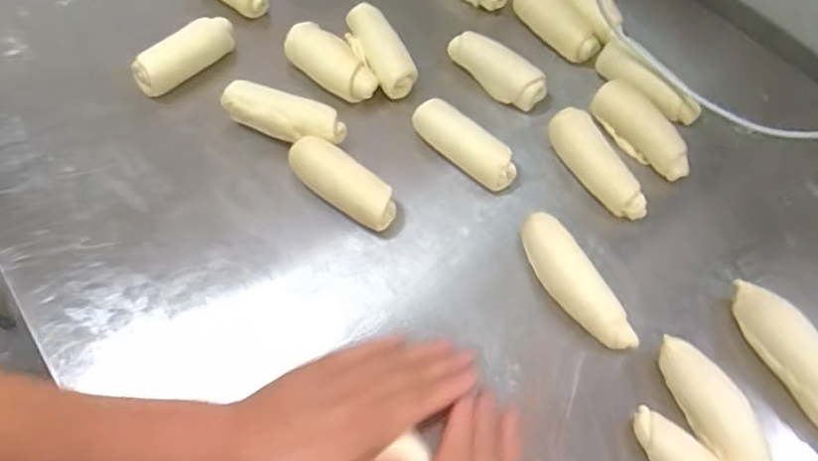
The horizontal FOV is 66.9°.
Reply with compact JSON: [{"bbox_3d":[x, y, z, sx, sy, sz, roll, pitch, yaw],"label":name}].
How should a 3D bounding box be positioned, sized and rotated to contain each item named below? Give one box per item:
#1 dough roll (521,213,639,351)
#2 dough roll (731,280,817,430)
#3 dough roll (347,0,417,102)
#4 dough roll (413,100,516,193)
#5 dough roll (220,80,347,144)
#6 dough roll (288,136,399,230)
[{"bbox_3d":[0.114,0.037,0.434,0.032,0.025,0.109,-27,64,-18],"label":"dough roll"},{"bbox_3d":[0.262,0.088,0.422,0.035,0.028,0.115,-18,61,-14],"label":"dough roll"},{"bbox_3d":[-0.024,-0.156,0.545,0.030,0.036,0.091,-19,62,-15],"label":"dough roll"},{"bbox_3d":[0.045,-0.067,0.496,0.091,0.029,0.030,38,63,18],"label":"dough roll"},{"bbox_3d":[-0.101,-0.089,0.509,0.098,0.038,0.034,21,60,9],"label":"dough roll"},{"bbox_3d":[-0.051,-0.035,0.471,0.096,0.031,0.035,41,64,19],"label":"dough roll"}]

